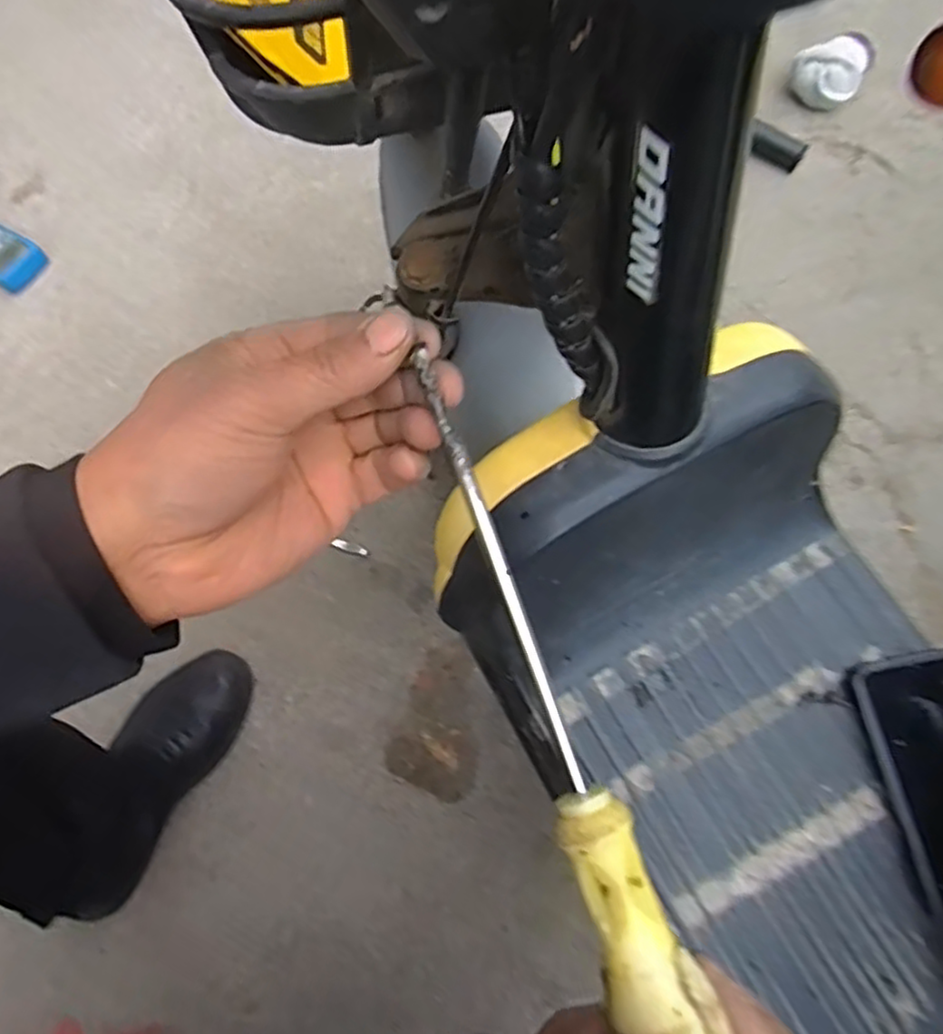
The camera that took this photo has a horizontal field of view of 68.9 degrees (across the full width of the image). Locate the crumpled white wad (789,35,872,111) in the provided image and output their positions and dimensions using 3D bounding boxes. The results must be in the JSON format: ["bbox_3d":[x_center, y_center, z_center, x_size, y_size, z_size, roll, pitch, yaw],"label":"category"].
[{"bbox_3d":[0.498,-0.620,0.955,0.090,0.061,0.087,0,73,1],"label":"crumpled white wad"}]

